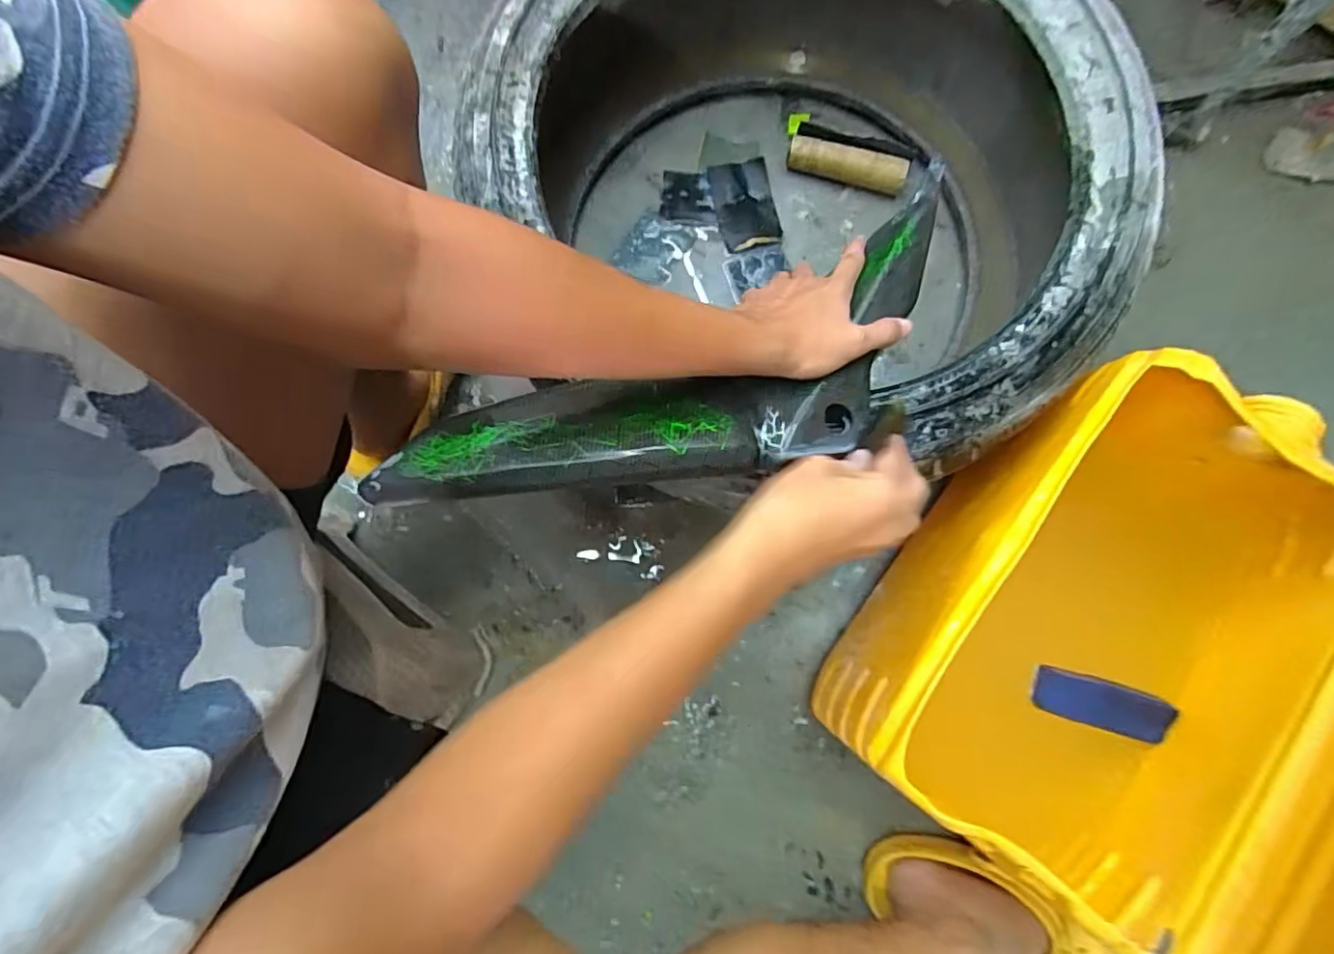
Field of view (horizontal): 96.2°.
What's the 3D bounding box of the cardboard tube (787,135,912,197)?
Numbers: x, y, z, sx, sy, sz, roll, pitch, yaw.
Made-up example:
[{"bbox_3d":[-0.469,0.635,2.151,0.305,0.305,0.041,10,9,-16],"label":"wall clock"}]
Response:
[{"bbox_3d":[0.216,-0.373,0.722,0.139,0.038,0.029,16,81,2],"label":"cardboard tube"}]

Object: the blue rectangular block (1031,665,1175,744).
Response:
[{"bbox_3d":[0.368,0.193,0.507,0.103,0.018,0.040,16,81,2],"label":"blue rectangular block"}]

